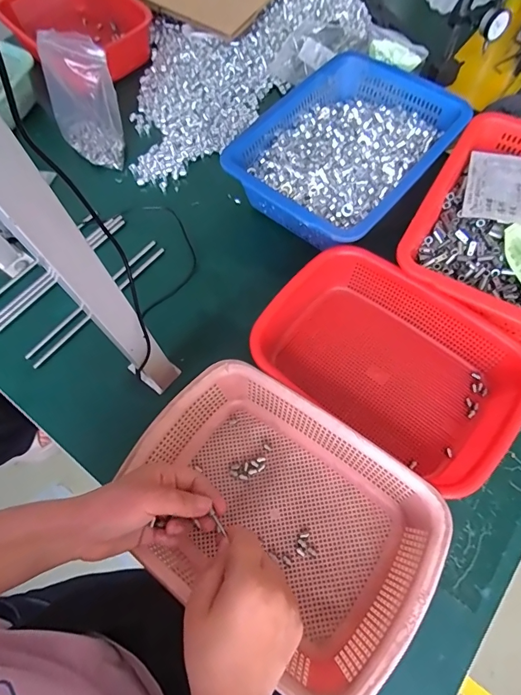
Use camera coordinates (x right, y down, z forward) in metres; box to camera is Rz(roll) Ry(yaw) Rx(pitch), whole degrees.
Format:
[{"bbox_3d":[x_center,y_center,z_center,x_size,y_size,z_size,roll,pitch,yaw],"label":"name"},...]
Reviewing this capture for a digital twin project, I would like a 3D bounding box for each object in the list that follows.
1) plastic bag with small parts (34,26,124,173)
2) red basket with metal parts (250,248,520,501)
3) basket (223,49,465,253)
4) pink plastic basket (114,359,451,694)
[{"bbox_3d":[-0.267,-0.377,0.630,0.100,0.155,0.079,30,71,15],"label":"plastic bag with small parts"},{"bbox_3d":[0.151,0.016,0.488,0.281,0.077,0.178,38,73,17],"label":"red basket with metal parts"},{"bbox_3d":[0.126,-0.280,0.604,0.229,0.096,0.325,37,73,17],"label":"basket"},{"bbox_3d":[0.018,0.166,0.425,0.290,0.084,0.201,34,72,16],"label":"pink plastic basket"}]

